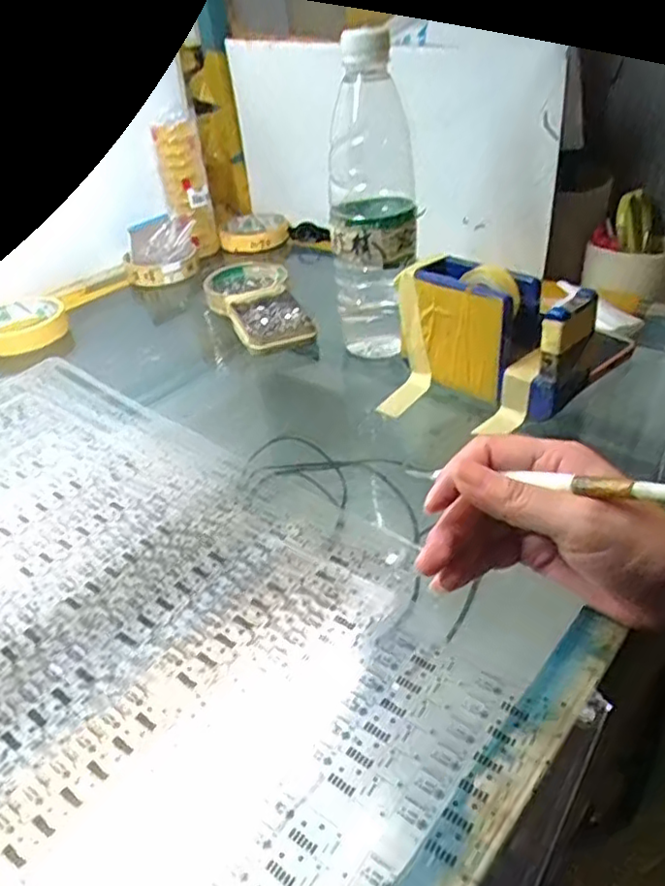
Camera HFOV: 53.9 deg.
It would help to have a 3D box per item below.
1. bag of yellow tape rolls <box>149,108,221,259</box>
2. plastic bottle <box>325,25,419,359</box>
[{"bbox_3d":[-0.171,-0.298,0.761,0.047,0.150,0.041,-13,35,-8],"label":"bag of yellow tape rolls"},{"bbox_3d":[0.029,-0.178,0.489,0.063,0.212,0.059,-4,35,5],"label":"plastic bottle"}]

